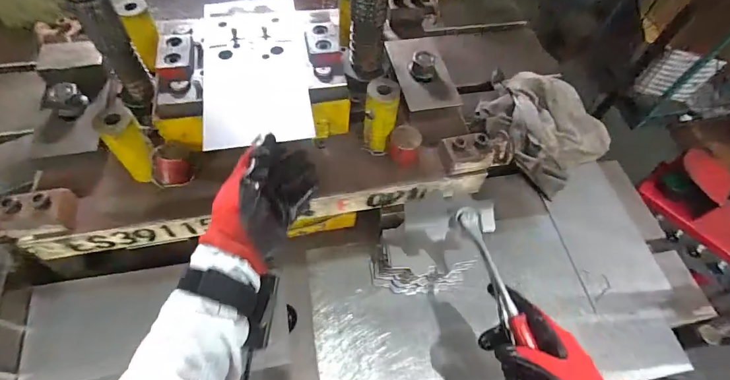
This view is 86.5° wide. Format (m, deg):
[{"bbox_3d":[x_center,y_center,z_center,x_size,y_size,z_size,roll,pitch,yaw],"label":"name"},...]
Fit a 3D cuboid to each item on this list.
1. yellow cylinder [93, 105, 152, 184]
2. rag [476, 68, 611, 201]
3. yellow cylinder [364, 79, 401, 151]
[{"bbox_3d":[-0.271,-0.050,0.449,0.040,0.091,0.038,-35,66,-22],"label":"yellow cylinder"},{"bbox_3d":[0.306,-0.136,0.706,0.189,0.069,0.255,-33,65,-21],"label":"rag"},{"bbox_3d":[0.019,-0.091,0.494,0.041,0.097,0.040,7,57,2],"label":"yellow cylinder"}]

